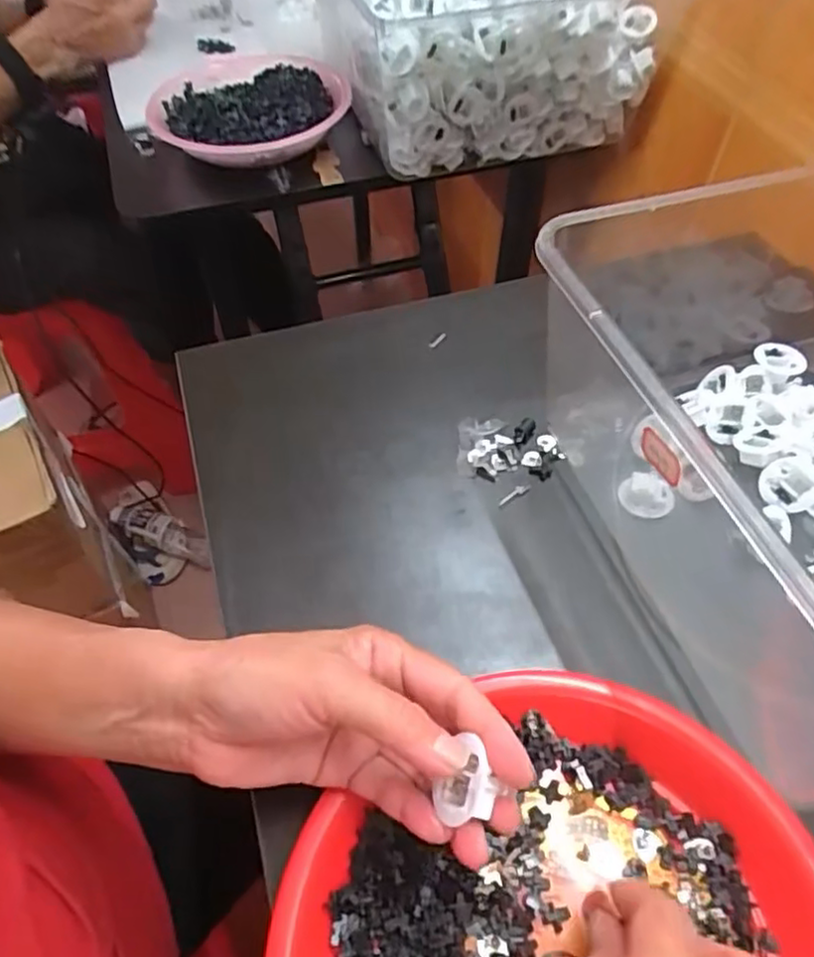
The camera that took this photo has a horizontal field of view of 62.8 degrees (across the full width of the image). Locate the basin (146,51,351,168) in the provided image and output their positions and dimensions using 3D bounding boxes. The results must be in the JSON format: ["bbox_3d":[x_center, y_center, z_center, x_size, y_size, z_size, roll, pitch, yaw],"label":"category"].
[{"bbox_3d":[-0.149,-0.355,0.652,0.189,0.063,0.172,0,54,1],"label":"basin"}]

